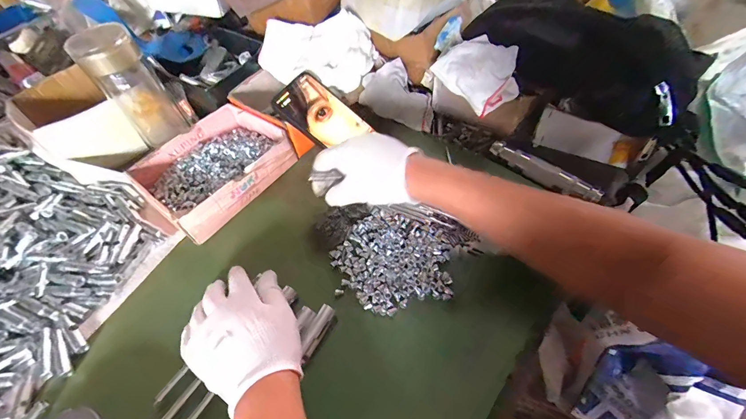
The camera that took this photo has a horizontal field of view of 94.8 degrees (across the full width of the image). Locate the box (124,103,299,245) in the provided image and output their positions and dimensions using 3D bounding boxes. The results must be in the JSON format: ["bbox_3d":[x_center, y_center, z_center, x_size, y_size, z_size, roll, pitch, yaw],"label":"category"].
[{"bbox_3d":[-0.214,-0.061,0.464,0.143,0.047,0.179,32,63,25],"label":"box"}]

